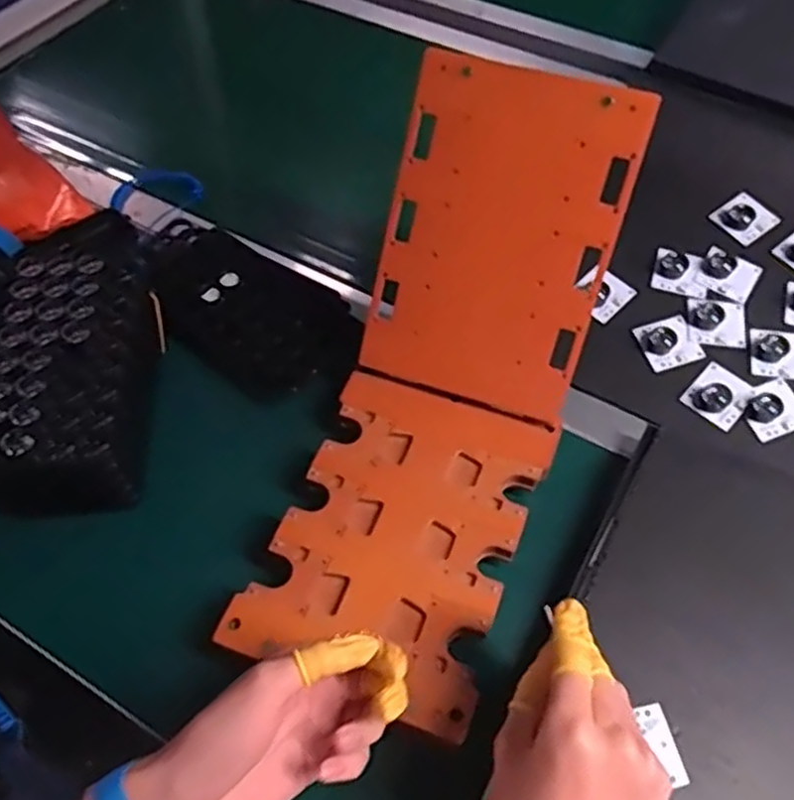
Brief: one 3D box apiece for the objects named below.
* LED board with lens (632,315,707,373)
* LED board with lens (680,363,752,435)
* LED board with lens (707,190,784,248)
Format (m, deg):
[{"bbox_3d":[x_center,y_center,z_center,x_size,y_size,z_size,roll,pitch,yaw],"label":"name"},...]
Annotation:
[{"bbox_3d":[0.237,-0.052,0.637,0.047,0.015,0.047,-15,57,-9],"label":"LED board with lens"},{"bbox_3d":[0.271,-0.007,0.607,0.047,0.010,0.051,39,65,23],"label":"LED board with lens"},{"bbox_3d":[0.330,-0.174,0.687,0.051,0.020,0.046,-31,61,-19],"label":"LED board with lens"}]

